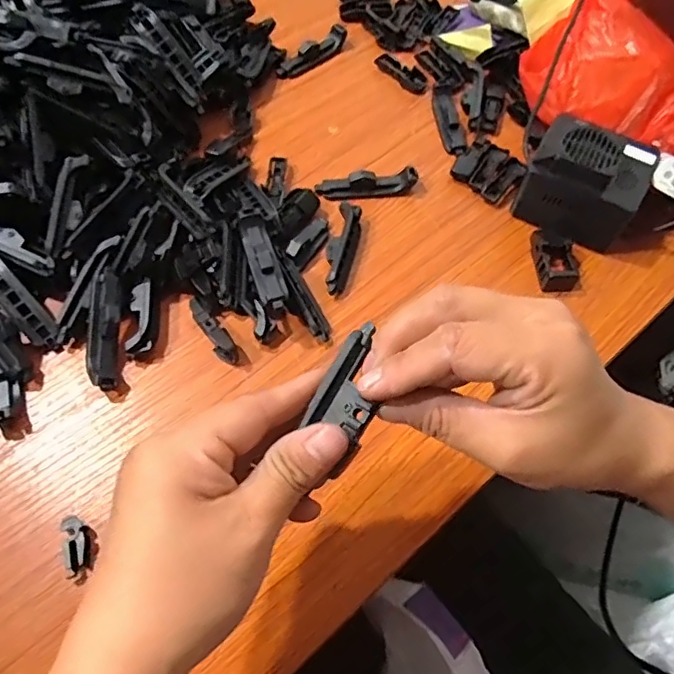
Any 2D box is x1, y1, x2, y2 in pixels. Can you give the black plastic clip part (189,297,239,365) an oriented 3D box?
[{"bbox_3d":[-0.079,-0.005,0.354,0.012,0.016,0.048,-33,67,-18],"label":"black plastic clip part"}]

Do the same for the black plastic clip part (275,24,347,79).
[{"bbox_3d":[-0.021,-0.250,0.487,0.070,0.017,0.013,-37,68,-20],"label":"black plastic clip part"}]

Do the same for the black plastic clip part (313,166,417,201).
[{"bbox_3d":[0.022,-0.113,0.416,0.074,0.016,0.019,-2,61,-3],"label":"black plastic clip part"}]

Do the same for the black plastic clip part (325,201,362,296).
[{"bbox_3d":[0.002,-0.061,0.389,0.018,0.015,0.072,14,62,6],"label":"black plastic clip part"}]

